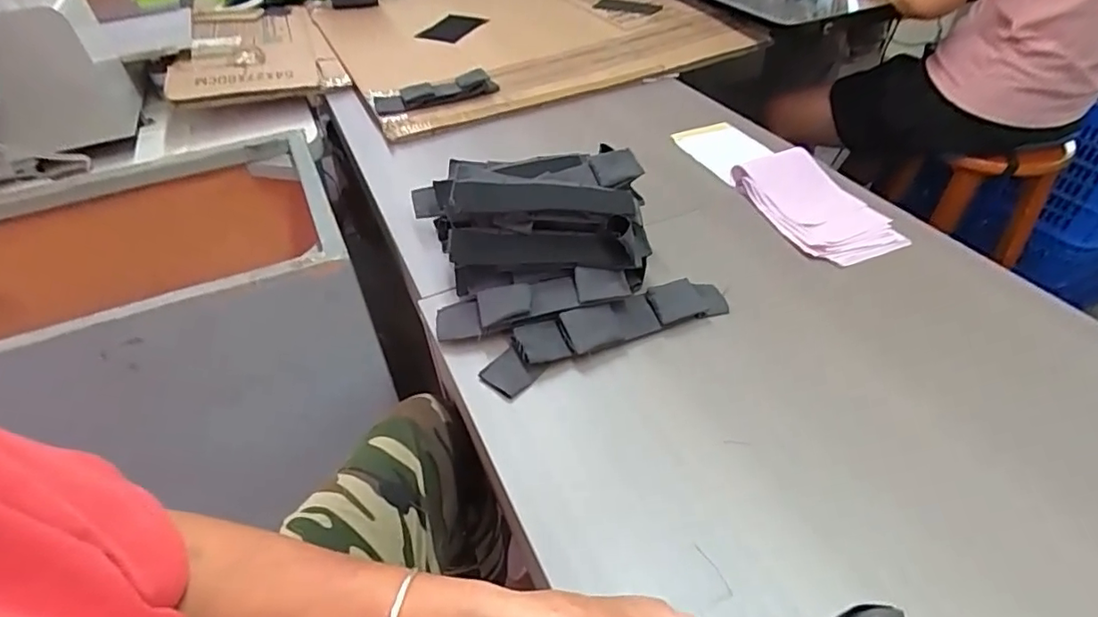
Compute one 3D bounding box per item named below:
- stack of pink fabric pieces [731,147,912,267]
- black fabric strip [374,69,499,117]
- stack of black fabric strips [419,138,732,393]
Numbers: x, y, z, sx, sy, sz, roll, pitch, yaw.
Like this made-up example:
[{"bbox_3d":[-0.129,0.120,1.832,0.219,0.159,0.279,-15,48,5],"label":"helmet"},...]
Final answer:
[{"bbox_3d":[0.331,-0.133,0.695,0.128,0.034,0.199,-18,46,-15],"label":"stack of pink fabric pieces"},{"bbox_3d":[-0.191,-0.365,0.952,0.210,0.031,0.059,-11,44,-8],"label":"black fabric strip"},{"bbox_3d":[-0.008,-0.086,0.614,0.272,0.104,0.306,-18,46,-15],"label":"stack of black fabric strips"}]

